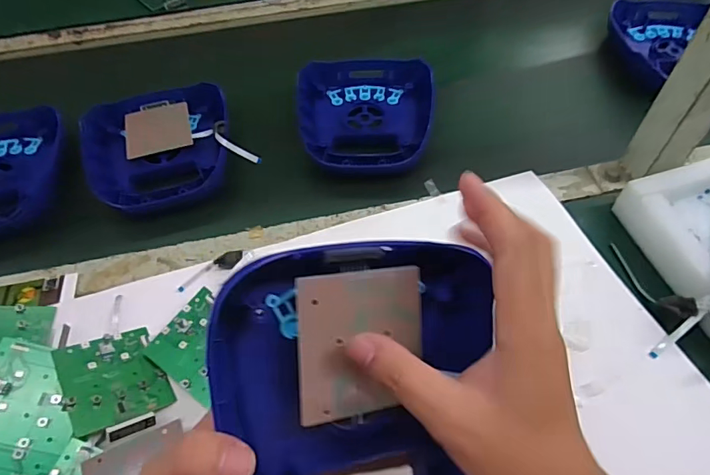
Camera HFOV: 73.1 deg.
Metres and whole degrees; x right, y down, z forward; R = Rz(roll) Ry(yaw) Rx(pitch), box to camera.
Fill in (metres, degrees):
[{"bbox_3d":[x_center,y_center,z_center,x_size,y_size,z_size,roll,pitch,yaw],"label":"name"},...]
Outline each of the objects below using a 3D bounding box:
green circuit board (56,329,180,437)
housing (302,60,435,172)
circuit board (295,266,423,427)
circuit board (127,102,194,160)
[{"bbox_3d":[-0.197,0.114,0.393,0.073,0.011,0.079,-13,52,-37],"label":"green circuit board"},{"bbox_3d":[0.012,-0.148,0.570,0.159,0.037,0.183,0,54,3],"label":"housing"},{"bbox_3d":[0.005,0.058,0.267,0.075,0.005,0.079,-4,90,-22],"label":"circuit board"},{"bbox_3d":[-0.237,-0.131,0.577,0.076,0.006,0.074,-17,58,-6],"label":"circuit board"}]

